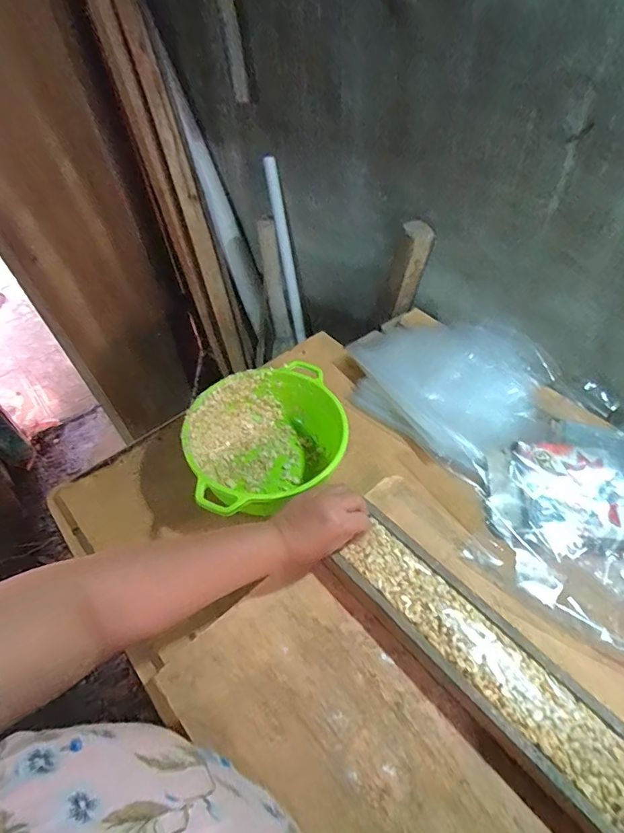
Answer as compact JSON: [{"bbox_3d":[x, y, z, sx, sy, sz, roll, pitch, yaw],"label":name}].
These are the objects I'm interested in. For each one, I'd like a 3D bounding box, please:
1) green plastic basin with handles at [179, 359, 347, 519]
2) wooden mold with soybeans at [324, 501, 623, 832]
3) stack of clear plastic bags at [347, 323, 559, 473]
[{"bbox_3d":[-0.062,0.042,0.635,0.199,0.101,0.205,-3,51,3],"label":"green plastic basin with handles"},{"bbox_3d":[0.171,0.244,0.469,0.092,0.027,0.346,-34,55,-26],"label":"wooden mold with soybeans"},{"bbox_3d":[0.212,-0.070,0.771,0.271,0.033,0.324,-39,52,-21],"label":"stack of clear plastic bags"}]

